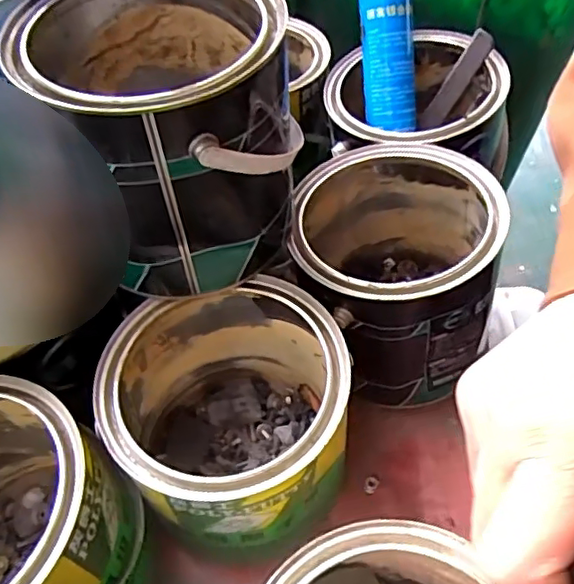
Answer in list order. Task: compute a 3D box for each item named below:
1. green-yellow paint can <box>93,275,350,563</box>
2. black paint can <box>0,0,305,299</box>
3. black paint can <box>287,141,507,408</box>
[{"bbox_3d":[-0.039,0.095,0.438,0.155,0.151,0.159,-10,52,-5],"label":"green-yellow paint can"},{"bbox_3d":[-0.078,-0.108,0.399,0.149,0.157,0.167,-10,52,-5],"label":"black paint can"},{"bbox_3d":[0.084,-0.019,0.498,0.145,0.158,0.160,6,52,8],"label":"black paint can"}]

